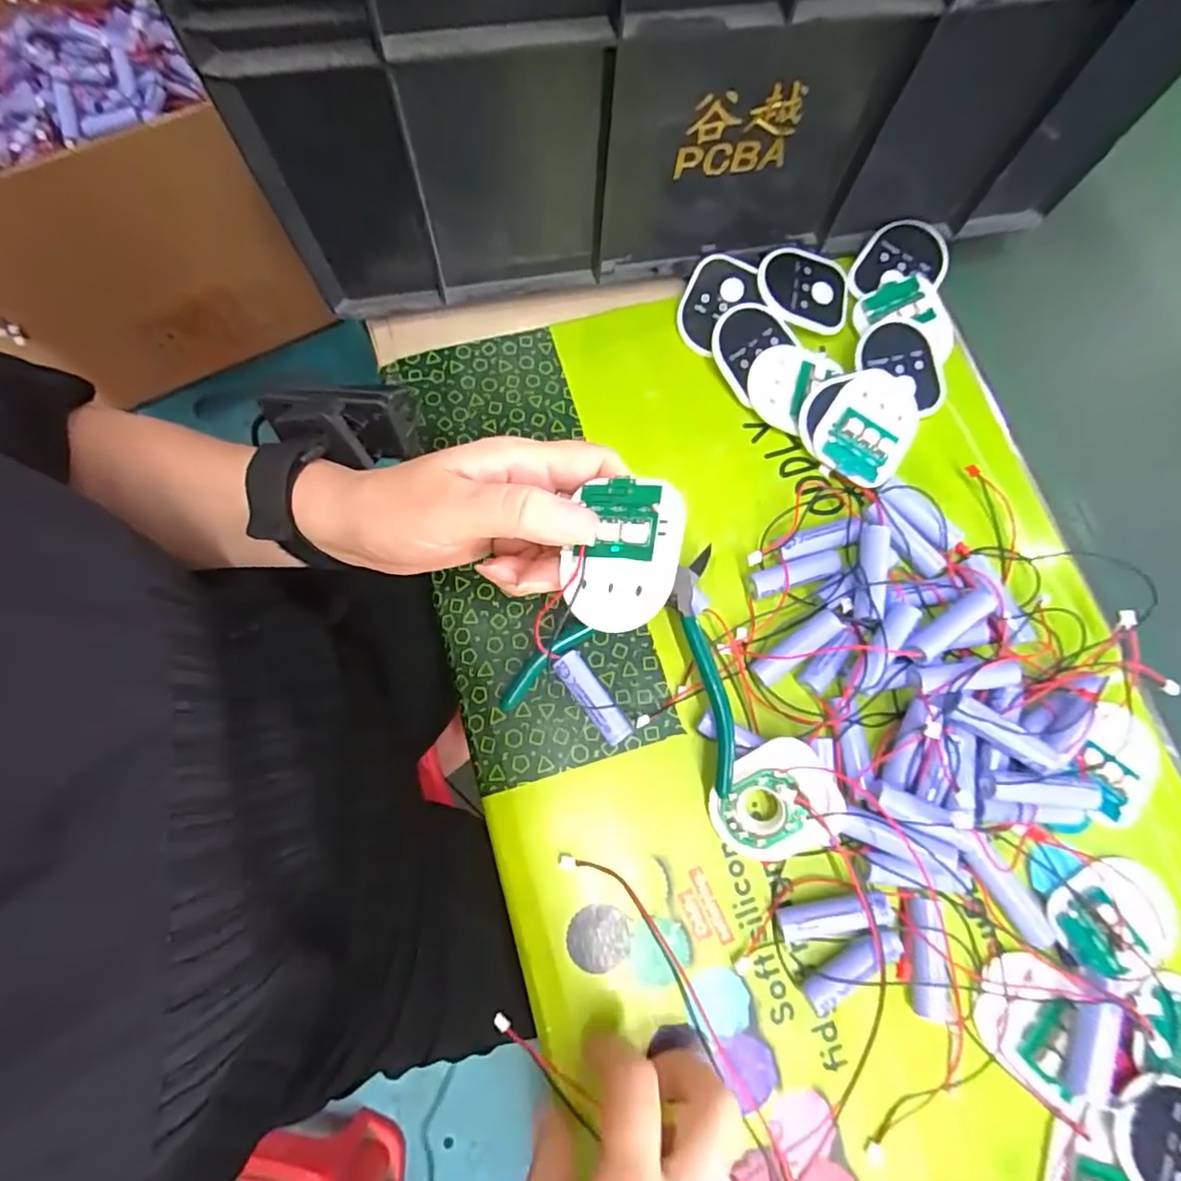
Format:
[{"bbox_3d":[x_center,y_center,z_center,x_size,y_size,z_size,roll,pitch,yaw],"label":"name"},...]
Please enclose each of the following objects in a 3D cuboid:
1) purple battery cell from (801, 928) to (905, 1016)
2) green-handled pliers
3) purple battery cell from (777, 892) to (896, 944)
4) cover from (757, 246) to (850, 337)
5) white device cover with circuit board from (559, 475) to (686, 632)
[{"bbox_3d":[0.118,0.170,0.279,0.049,0.014,0.016,-31,79,-12],"label":"purple battery cell"},{"bbox_3d":[0.012,0.043,0.306,0.108,0.020,0.116,-3,75,-6],"label":"green-handled pliers"},{"bbox_3d":[0.111,0.149,0.283,0.048,0.016,0.016,-11,76,-8],"label":"purple battery cell"},{"bbox_3d":[0.128,-0.182,0.367,0.056,0.010,0.052,21,74,1],"label":"cover"},{"bbox_3d":[0.010,-0.013,0.231,0.045,0.009,0.055,5,91,28],"label":"white device cover with circuit board"}]

